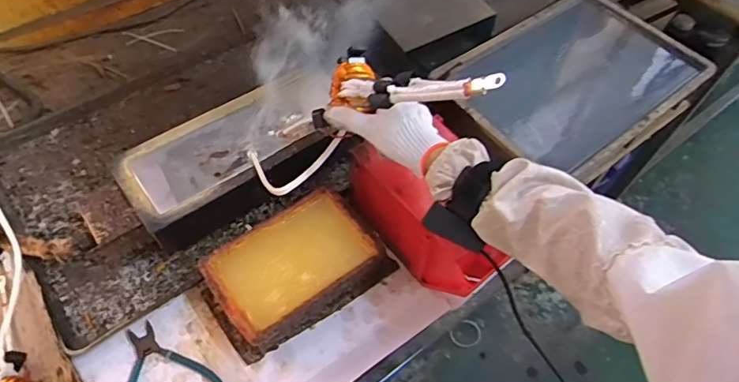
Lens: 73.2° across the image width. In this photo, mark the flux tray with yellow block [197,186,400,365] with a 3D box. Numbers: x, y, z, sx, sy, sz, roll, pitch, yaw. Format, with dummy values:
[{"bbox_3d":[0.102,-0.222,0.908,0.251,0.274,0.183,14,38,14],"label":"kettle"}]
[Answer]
[{"bbox_3d":[-0.095,0.100,0.649,0.224,0.068,0.135,-31,63,-22],"label":"flux tray with yellow block"}]

